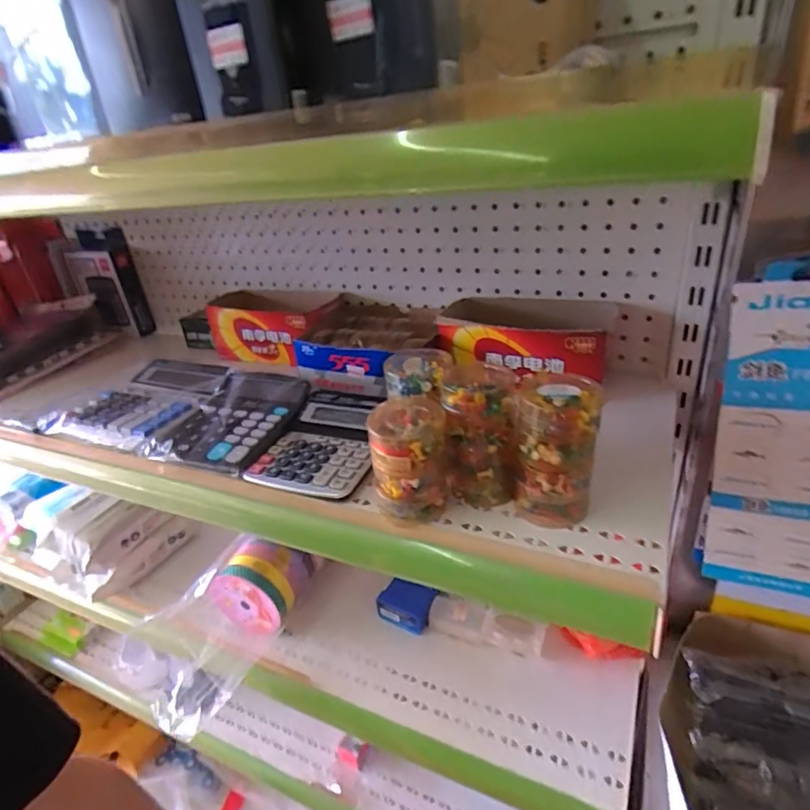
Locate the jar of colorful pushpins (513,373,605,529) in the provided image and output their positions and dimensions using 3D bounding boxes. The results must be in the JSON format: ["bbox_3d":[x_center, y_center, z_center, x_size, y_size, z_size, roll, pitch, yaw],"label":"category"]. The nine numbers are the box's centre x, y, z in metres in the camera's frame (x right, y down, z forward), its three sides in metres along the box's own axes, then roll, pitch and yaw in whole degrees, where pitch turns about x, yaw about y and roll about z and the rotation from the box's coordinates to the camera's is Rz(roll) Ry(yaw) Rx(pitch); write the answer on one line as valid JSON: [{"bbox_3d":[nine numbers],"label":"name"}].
[{"bbox_3d":[0.115,0.035,0.401,0.057,0.114,0.044,3,31,18],"label":"jar of colorful pushpins"}]

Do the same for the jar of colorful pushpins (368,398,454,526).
[{"bbox_3d":[0.005,0.048,0.430,0.059,0.092,0.060,-5,29,3],"label":"jar of colorful pushpins"}]

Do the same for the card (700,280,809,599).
[{"bbox_3d":[0.304,0.041,0.415,0.110,0.280,0.010,10,33,28],"label":"card"}]

